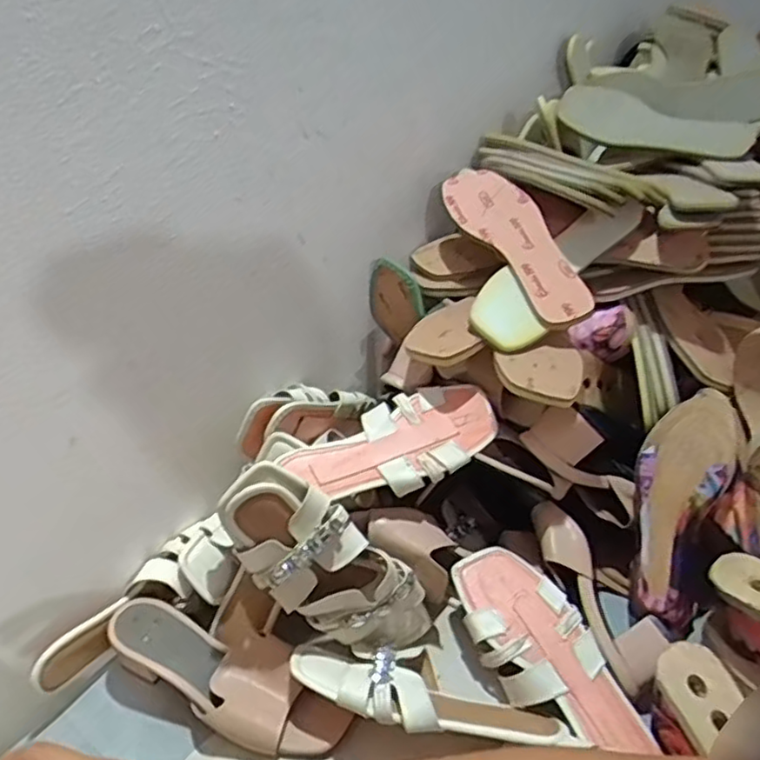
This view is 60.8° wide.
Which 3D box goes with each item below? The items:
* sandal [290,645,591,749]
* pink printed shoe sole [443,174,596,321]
[{"bbox_3d":[0.042,0.277,0.574,0.243,0.056,0.089,10,39,17],"label":"sandal"},{"bbox_3d":[0.149,-0.157,0.709,0.076,0.014,0.242,-30,59,-4],"label":"pink printed shoe sole"}]

